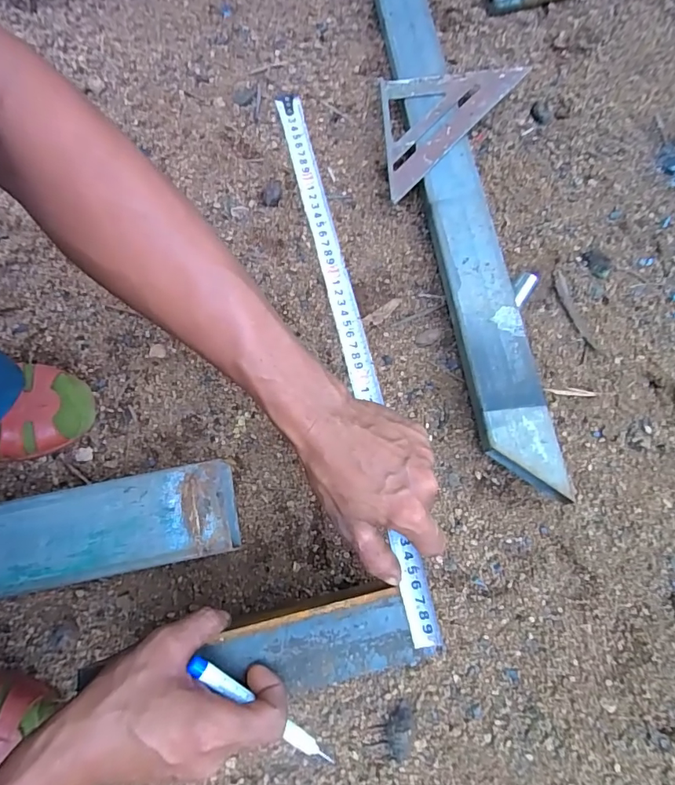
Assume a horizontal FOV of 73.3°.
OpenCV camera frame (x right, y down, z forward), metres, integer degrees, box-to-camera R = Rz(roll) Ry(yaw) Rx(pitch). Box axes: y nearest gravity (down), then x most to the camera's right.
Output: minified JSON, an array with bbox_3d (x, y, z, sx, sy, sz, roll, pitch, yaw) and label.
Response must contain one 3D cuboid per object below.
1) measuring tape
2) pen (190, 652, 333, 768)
[{"bbox_3d":[0.007,-0.059,0.388,0.025,0.008,0.491,-13,73,-3],"label":"measuring tape"},{"bbox_3d":[-0.047,0.211,0.296,0.118,0.010,0.010,44,76,-10],"label":"pen"}]

